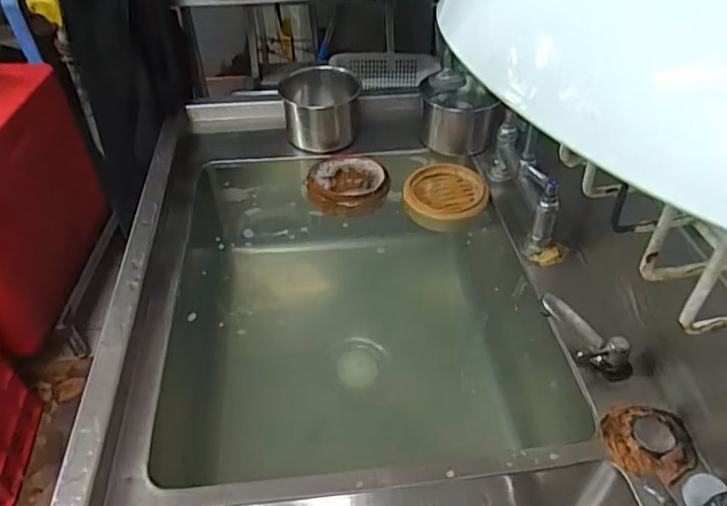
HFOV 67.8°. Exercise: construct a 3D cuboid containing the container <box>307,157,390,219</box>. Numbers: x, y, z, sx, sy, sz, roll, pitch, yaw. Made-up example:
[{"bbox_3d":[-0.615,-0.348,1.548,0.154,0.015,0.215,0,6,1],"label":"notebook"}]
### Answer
[{"bbox_3d":[-0.026,-0.124,1.003,0.146,0.043,0.148,1,42,-1],"label":"container"}]

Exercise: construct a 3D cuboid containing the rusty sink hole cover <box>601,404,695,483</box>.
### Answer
[{"bbox_3d":[0.316,0.212,0.603,0.089,0.022,0.083,14,44,14],"label":"rusty sink hole cover"}]

